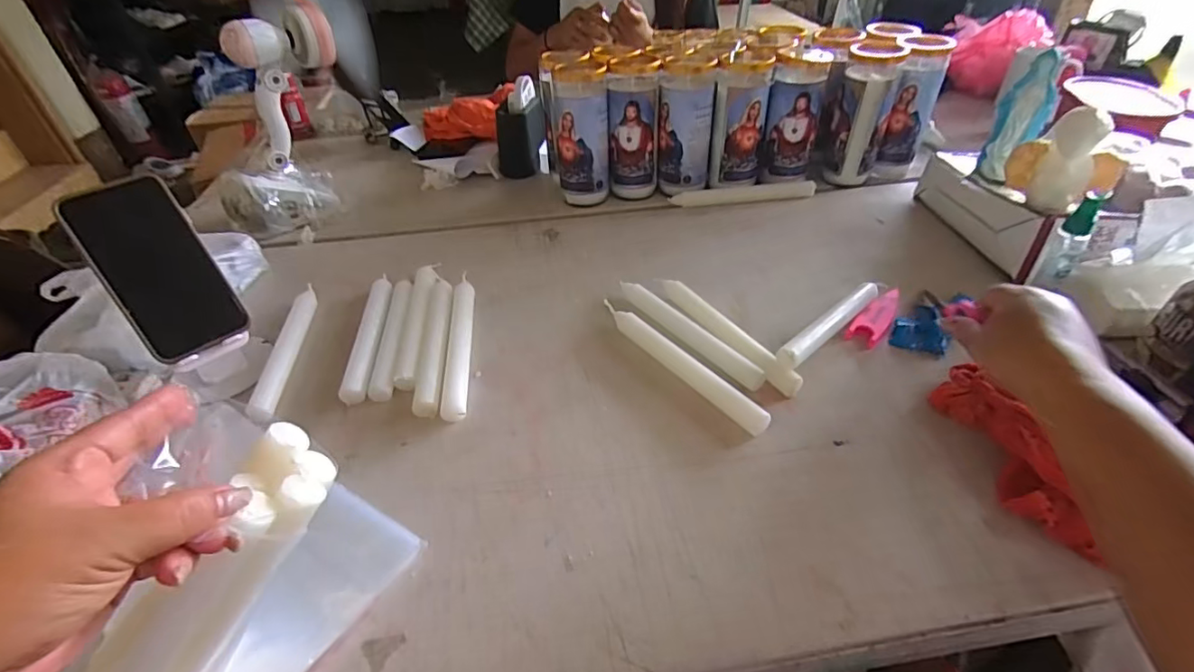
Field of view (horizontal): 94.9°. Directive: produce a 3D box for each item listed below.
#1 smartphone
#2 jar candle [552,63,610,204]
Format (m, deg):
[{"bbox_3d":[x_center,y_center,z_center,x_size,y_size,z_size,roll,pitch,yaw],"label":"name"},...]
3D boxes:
[{"bbox_3d":[-0.384,-0.059,0.479,0.077,0.156,0.009,-31,9,-21],"label":"smartphone"},{"bbox_3d":[-0.021,-0.277,0.768,0.075,0.174,0.067,-2,41,0],"label":"jar candle"}]

